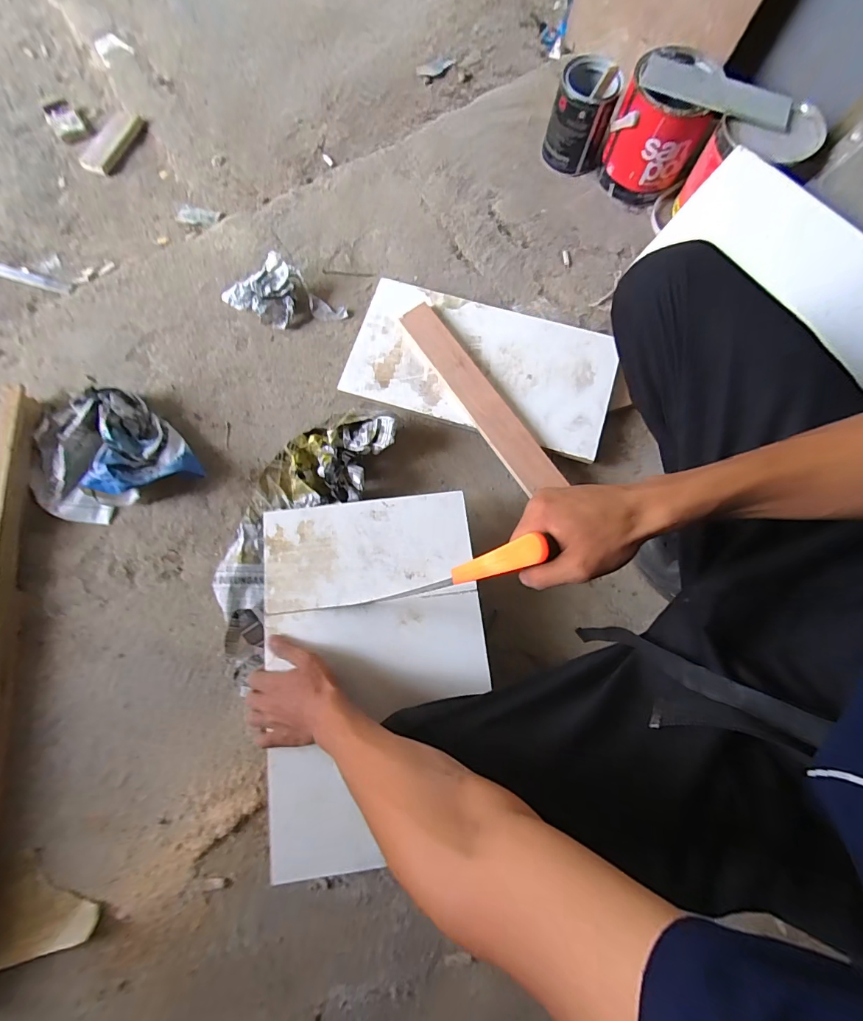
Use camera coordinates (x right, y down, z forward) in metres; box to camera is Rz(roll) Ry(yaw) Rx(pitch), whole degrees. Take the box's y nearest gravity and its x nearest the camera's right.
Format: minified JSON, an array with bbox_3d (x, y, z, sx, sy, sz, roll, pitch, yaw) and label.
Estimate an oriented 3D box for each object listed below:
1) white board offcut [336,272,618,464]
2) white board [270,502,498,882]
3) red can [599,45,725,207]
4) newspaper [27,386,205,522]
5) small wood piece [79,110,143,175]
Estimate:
[{"bbox_3d":[0.088,-0.256,0.691,0.422,0.013,0.251,17,80,5],"label":"white board offcut"},{"bbox_3d":[-0.067,0.190,0.512,0.265,0.025,0.420,-6,76,-2],"label":"white board"},{"bbox_3d":[0.406,-0.680,0.753,0.152,0.167,0.137,-20,78,-7],"label":"red can"},{"bbox_3d":[-0.504,-0.098,0.631,0.245,0.075,0.208,-24,79,-7],"label":"newspaper"},{"bbox_3d":[-0.650,-0.754,0.849,0.068,0.021,0.168,18,77,2],"label":"small wood piece"}]

